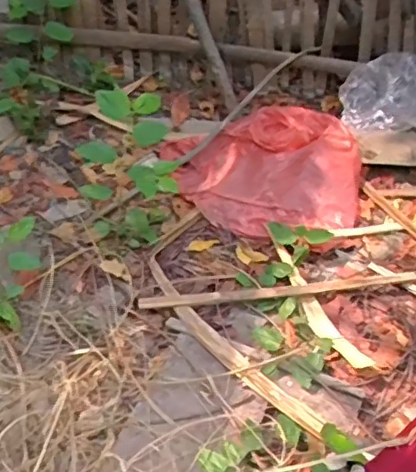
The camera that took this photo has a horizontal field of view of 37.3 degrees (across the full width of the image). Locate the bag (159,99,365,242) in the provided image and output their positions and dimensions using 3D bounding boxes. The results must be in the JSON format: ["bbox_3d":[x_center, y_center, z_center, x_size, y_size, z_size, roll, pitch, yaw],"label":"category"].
[{"bbox_3d":[0.122,-0.138,1.227,0.362,0.102,0.298,-15,44,-20],"label":"bag"}]

